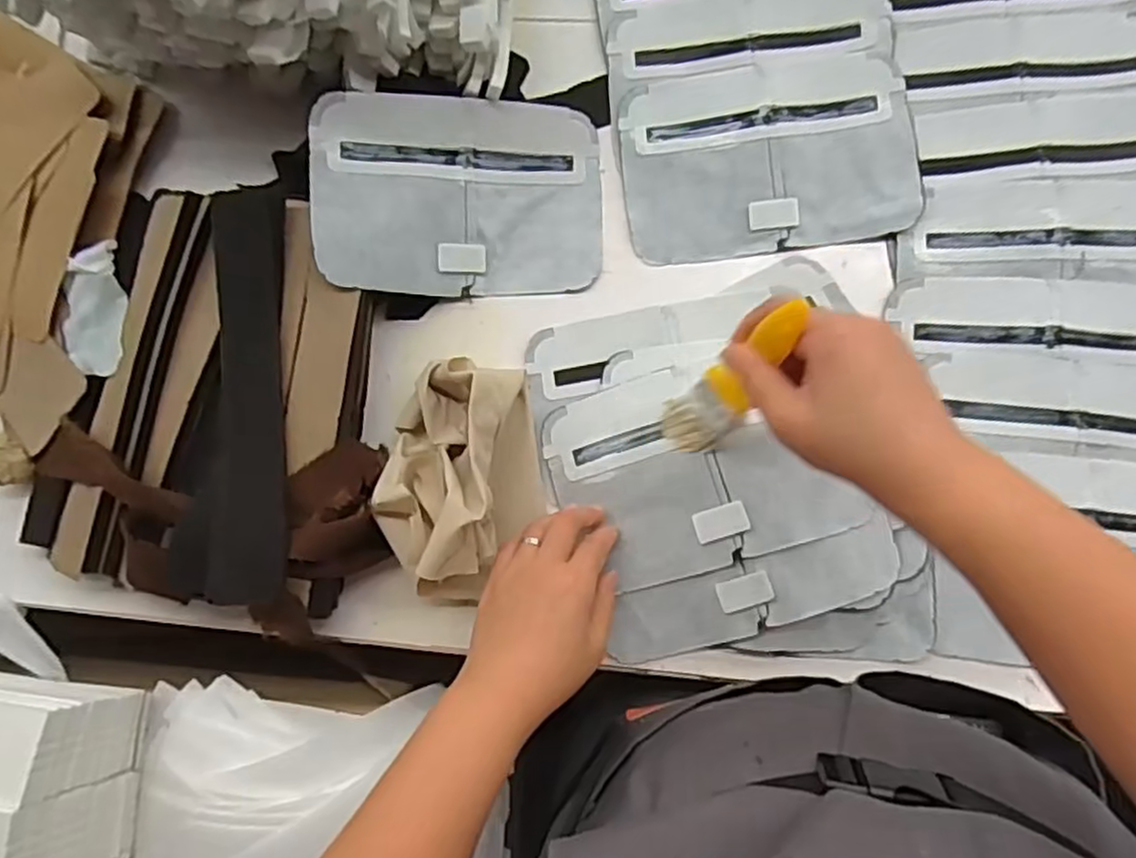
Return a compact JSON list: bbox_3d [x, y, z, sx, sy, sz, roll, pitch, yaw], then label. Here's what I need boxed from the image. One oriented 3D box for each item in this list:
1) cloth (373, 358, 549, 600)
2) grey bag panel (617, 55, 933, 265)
[{"bbox_3d":[-0.070,0.031,0.461,0.098,0.067,0.147,-7,83,4],"label":"cloth"},{"bbox_3d":[0.137,-0.188,0.501,0.193,0.014,0.128,-7,83,4],"label":"grey bag panel"}]

